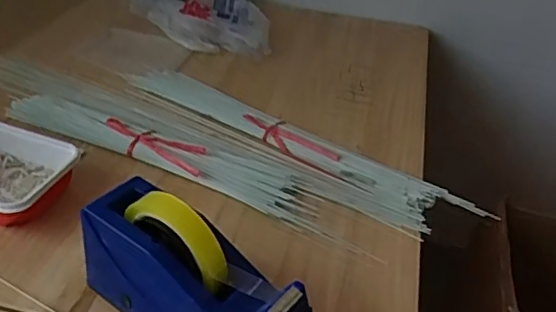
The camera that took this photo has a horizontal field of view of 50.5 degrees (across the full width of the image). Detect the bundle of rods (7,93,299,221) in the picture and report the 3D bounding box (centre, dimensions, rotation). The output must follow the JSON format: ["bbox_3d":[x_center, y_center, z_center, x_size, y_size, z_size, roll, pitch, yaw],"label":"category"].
[{"bbox_3d":[-0.158,-0.019,0.708,0.398,0.022,0.077,21,39,20],"label":"bundle of rods"}]

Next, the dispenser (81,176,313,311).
[{"bbox_3d":[-0.069,0.104,0.482,0.205,0.117,0.069,27,41,27],"label":"dispenser"}]

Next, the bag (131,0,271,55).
[{"bbox_3d":[-0.137,-0.259,1.021,0.220,0.032,0.274,-3,37,-11],"label":"bag"}]

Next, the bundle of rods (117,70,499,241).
[{"bbox_3d":[0.002,-0.022,0.737,0.491,0.022,0.091,24,40,24],"label":"bundle of rods"}]

